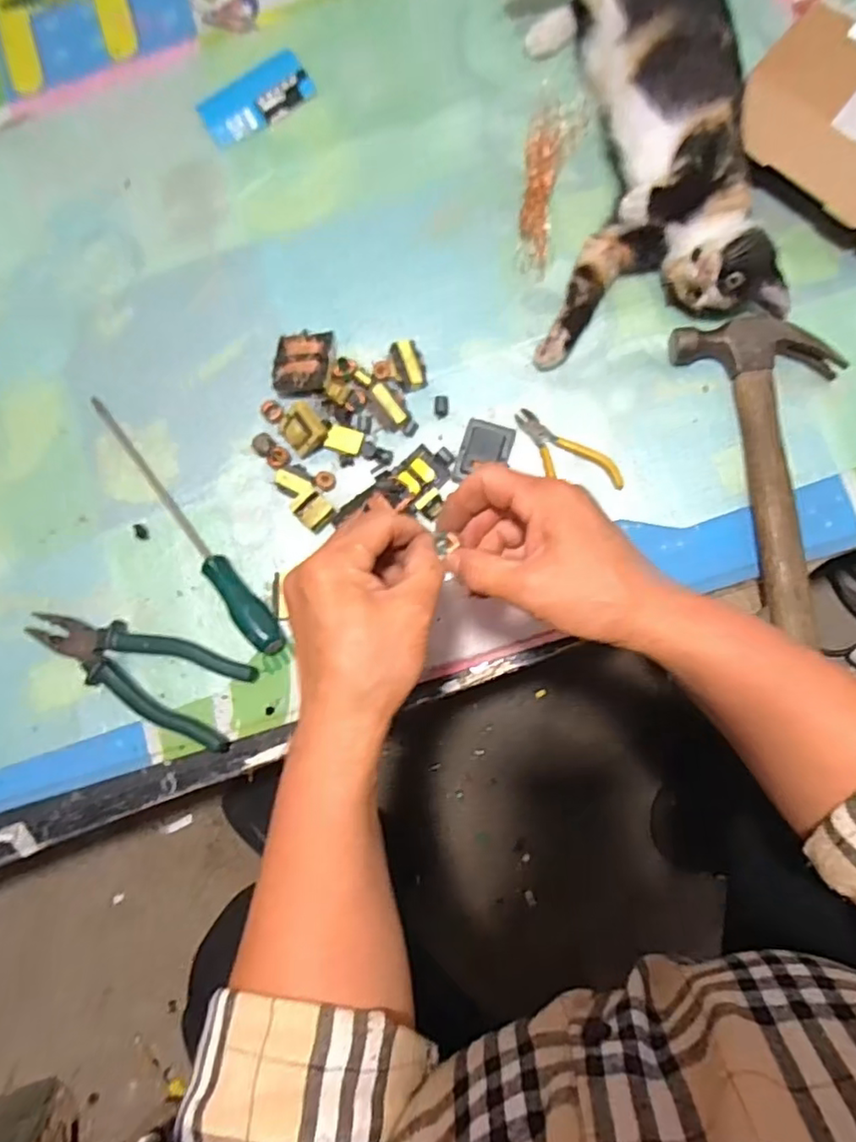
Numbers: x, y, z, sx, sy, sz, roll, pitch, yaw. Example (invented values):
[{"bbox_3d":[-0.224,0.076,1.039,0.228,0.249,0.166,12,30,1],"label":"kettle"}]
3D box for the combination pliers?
[{"bbox_3d":[-0.242,0.075,0.527,0.188,0.023,0.071,26,86,8],"label":"combination pliers"}]

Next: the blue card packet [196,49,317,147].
[{"bbox_3d":[-0.166,-0.455,0.601,0.107,0.013,0.059,-33,81,1],"label":"blue card packet"}]

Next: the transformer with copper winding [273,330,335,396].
[{"bbox_3d":[-0.110,-0.183,0.553,0.051,0.021,0.058,-2,82,5],"label":"transformer with copper winding"}]

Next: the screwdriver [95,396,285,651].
[{"bbox_3d":[-0.219,-0.042,0.545,0.027,0.021,0.290,-41,81,-1],"label":"screwdriver"}]

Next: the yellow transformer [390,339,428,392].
[{"bbox_3d":[-0.017,-0.180,0.548,0.028,0.017,0.043,-17,81,3],"label":"yellow transformer"}]

